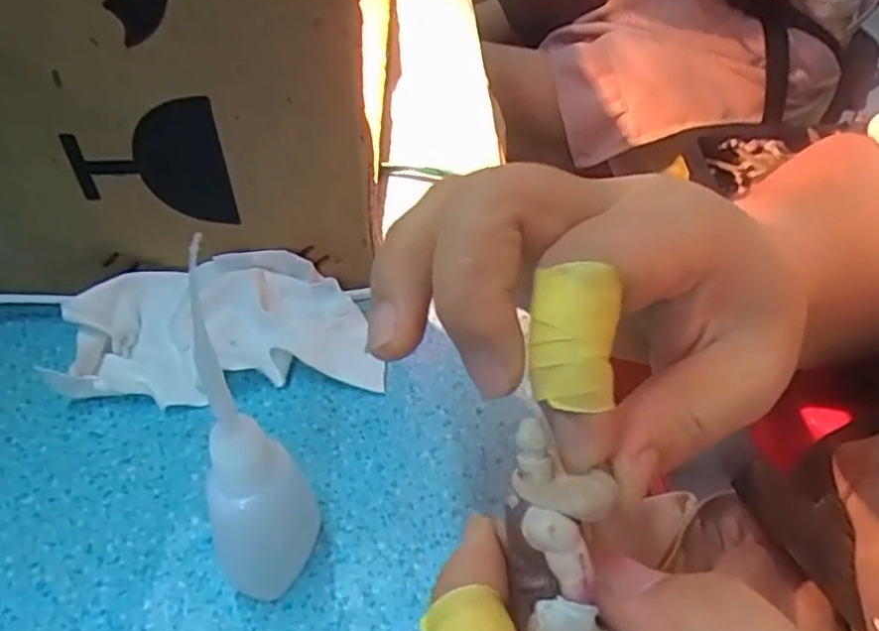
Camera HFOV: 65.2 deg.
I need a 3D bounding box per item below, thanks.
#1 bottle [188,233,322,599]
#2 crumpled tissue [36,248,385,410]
[{"bbox_3d":[-0.054,0.037,0.188,0.027,0.110,0.032,-15,45,-12],"label":"bottle"},{"bbox_3d":[-0.087,0.004,0.282,0.118,0.026,0.059,-5,44,-2],"label":"crumpled tissue"}]

